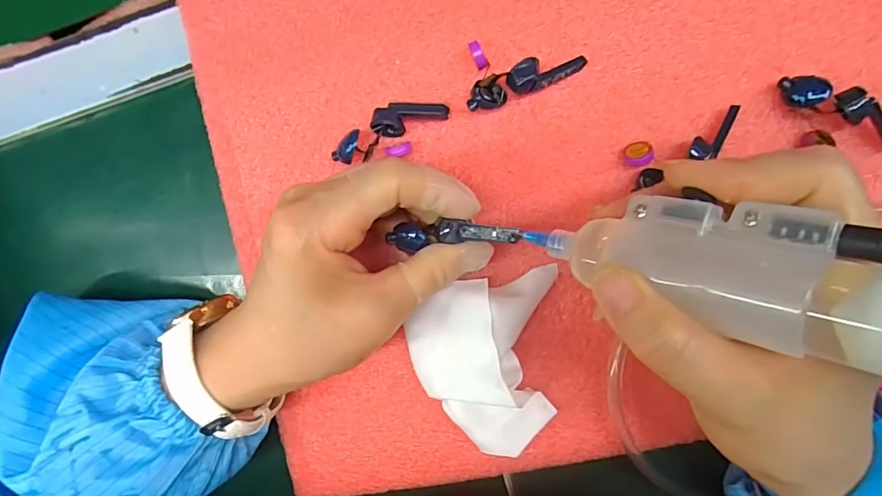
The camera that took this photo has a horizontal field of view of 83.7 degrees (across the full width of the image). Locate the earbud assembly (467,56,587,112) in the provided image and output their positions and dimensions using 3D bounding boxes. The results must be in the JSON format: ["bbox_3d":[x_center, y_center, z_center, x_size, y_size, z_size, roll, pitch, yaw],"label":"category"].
[{"bbox_3d":[0.037,-0.074,0.218,0.053,0.015,0.013,-21,94,6],"label":"earbud assembly"}]

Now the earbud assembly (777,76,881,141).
[{"bbox_3d":[0.166,-0.058,0.202,0.052,0.015,0.012,25,97,2],"label":"earbud assembly"}]

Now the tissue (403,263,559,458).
[{"bbox_3d":[0.022,0.055,0.222,0.067,0.031,0.080,-10,95,5],"label":"tissue"}]

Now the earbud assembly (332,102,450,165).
[{"bbox_3d":[-0.024,-0.055,0.226,0.056,0.014,0.015,-26,93,6],"label":"earbud assembly"}]

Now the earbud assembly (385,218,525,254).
[{"bbox_3d":[0.005,-0.005,0.204,0.054,0.009,0.012,-2,92,7],"label":"earbud assembly"}]

